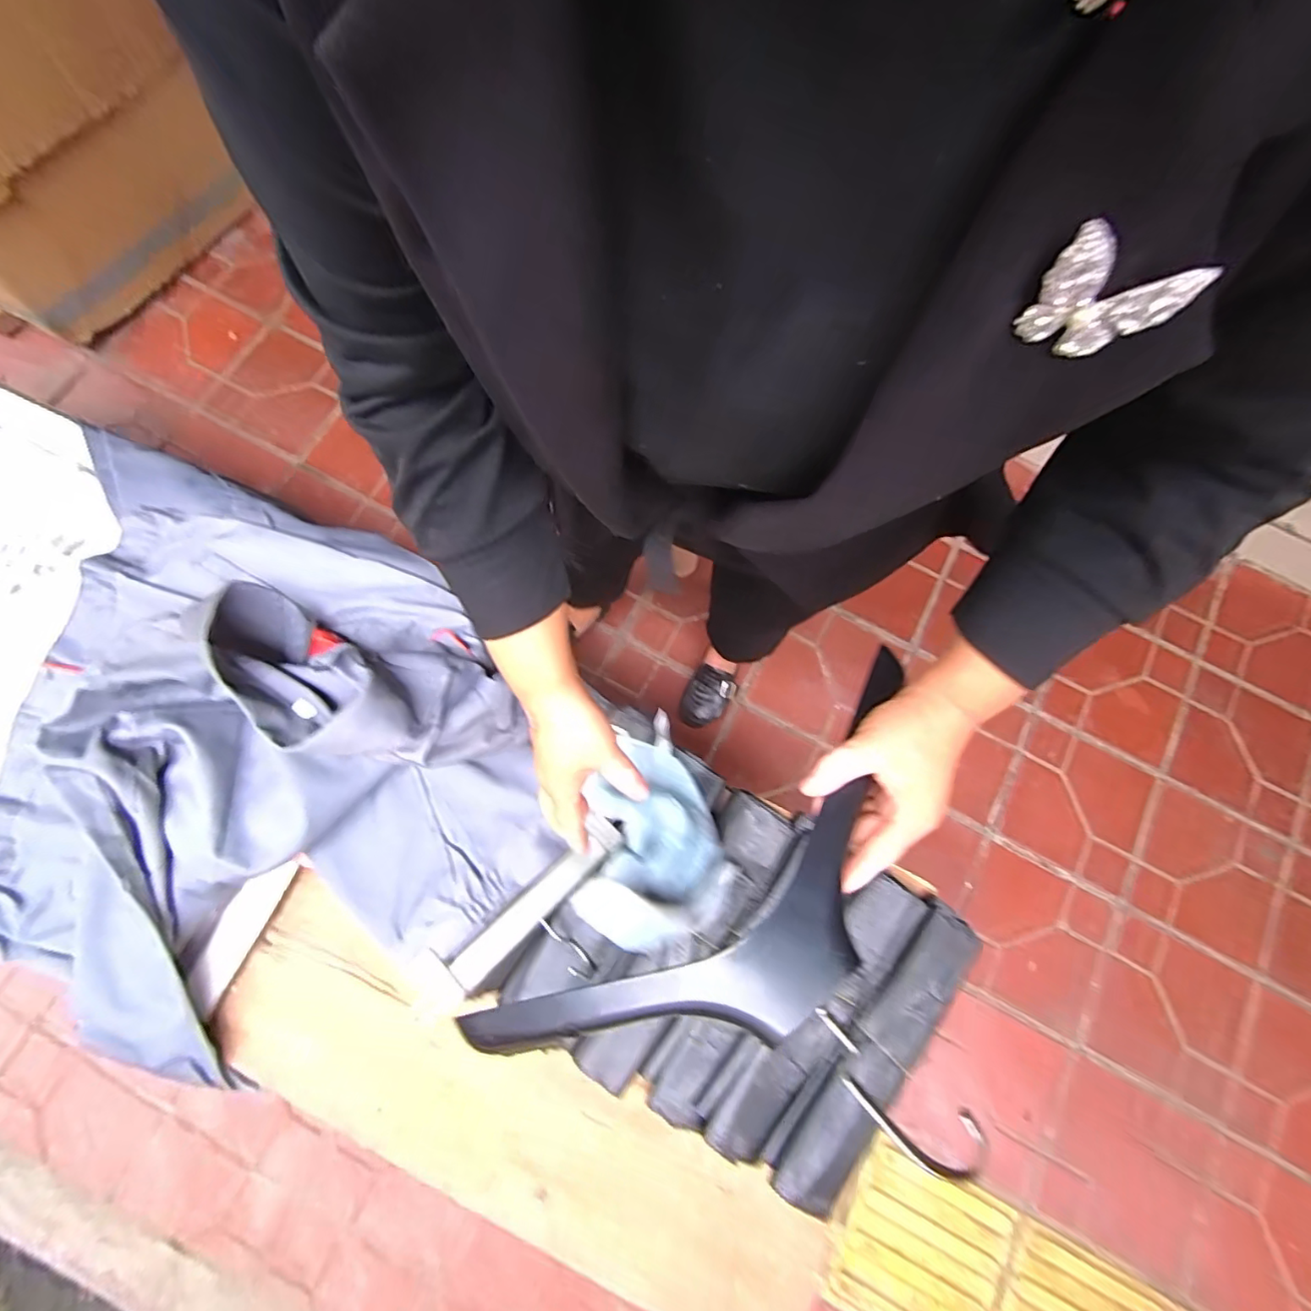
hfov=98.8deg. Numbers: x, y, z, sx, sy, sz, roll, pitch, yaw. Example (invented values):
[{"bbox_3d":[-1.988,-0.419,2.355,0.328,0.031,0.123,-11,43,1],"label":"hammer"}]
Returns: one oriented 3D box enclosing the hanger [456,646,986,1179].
[{"bbox_3d":[0.079,0.208,0.381,0.401,0.106,0.206,-38,79,-11],"label":"hanger"}]

